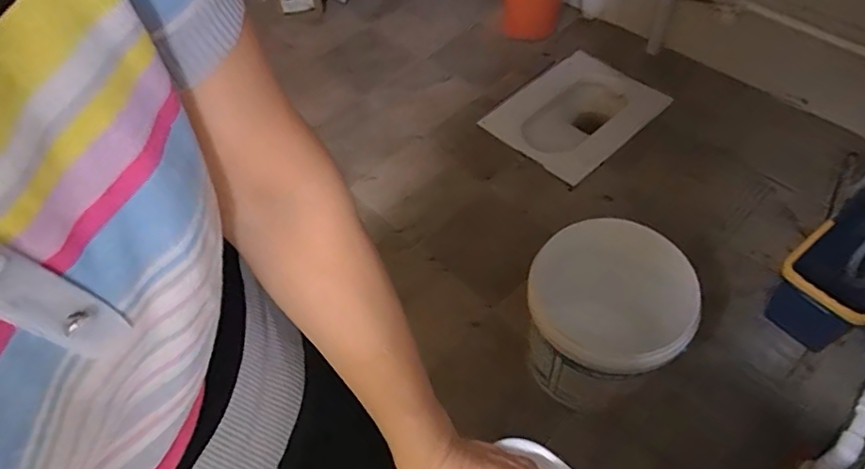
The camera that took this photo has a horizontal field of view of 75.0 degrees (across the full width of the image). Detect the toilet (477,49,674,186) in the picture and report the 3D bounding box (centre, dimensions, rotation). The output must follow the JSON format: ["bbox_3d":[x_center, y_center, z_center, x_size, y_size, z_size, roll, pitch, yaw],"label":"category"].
[{"bbox_3d":[0.463,-0.405,1.883,0.497,0.122,0.428,-36,60,-20],"label":"toilet"}]

